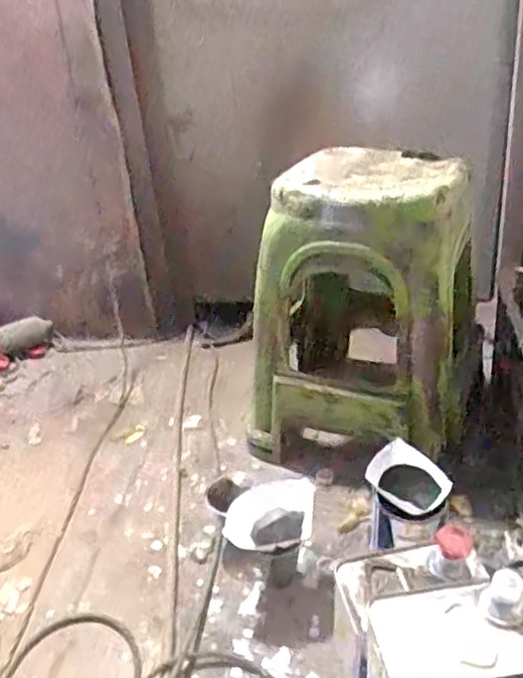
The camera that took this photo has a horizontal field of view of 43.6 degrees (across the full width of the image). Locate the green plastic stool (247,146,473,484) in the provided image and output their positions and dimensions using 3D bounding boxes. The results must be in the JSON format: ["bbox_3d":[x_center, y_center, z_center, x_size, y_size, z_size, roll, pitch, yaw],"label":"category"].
[{"bbox_3d":[0.189,-0.058,1.185,0.379,0.519,0.330,8,25,22],"label":"green plastic stool"}]

